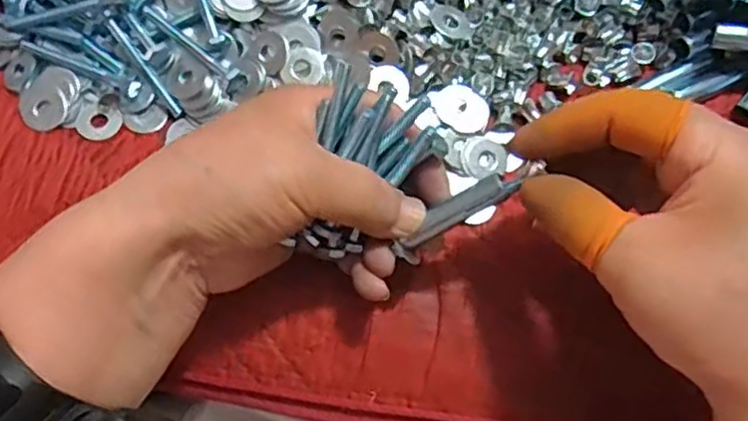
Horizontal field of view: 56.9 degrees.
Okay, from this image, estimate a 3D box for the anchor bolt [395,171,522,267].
[{"bbox_3d":[0.032,0.002,0.277,0.056,0.011,0.012,-36,72,20],"label":"anchor bolt"}]

